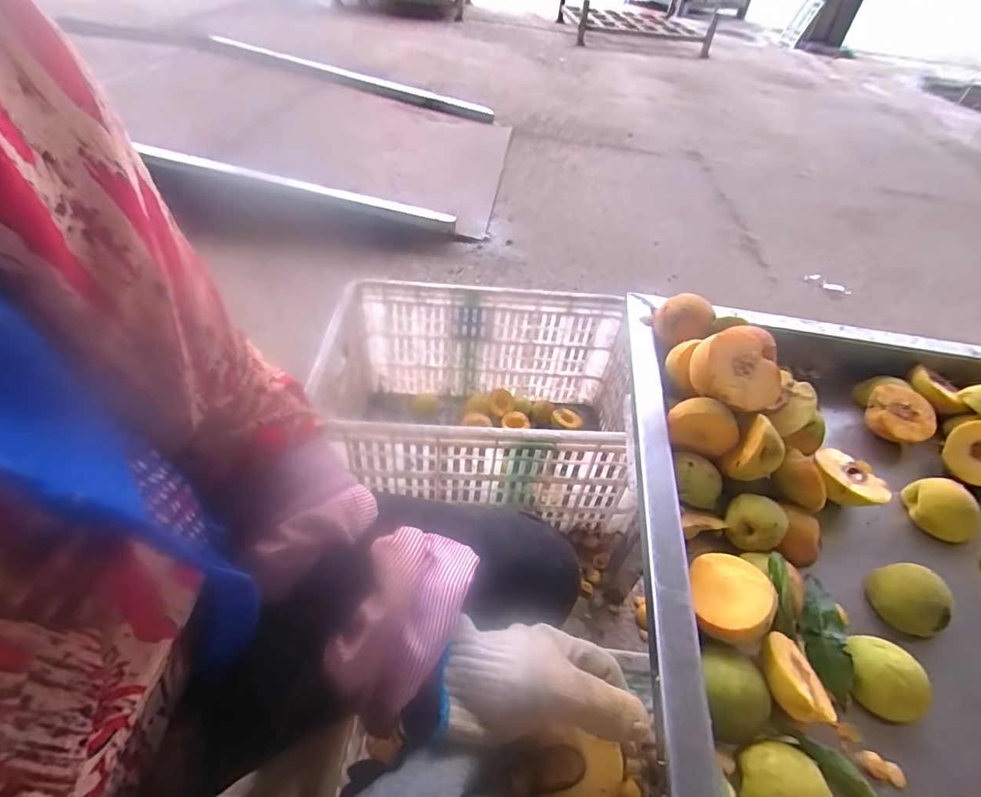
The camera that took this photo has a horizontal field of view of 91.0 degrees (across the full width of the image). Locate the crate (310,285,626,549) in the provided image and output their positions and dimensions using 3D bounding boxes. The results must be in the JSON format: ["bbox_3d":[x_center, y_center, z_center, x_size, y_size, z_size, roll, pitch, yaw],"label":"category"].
[{"bbox_3d":[-0.004,0.016,0.841,0.504,0.282,0.358,5,45,-2],"label":"crate"}]

